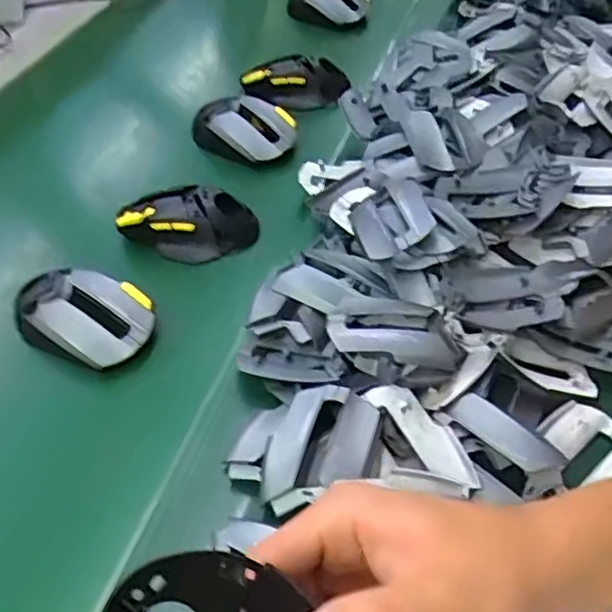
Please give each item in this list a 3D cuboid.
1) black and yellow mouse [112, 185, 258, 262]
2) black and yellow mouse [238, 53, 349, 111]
[{"bbox_3d":[-0.100,-0.069,0.538,0.113,0.034,0.057,5,48,8],"label":"black and yellow mouse"},{"bbox_3d":[-0.014,-0.242,0.700,0.109,0.040,0.051,7,49,10],"label":"black and yellow mouse"}]

